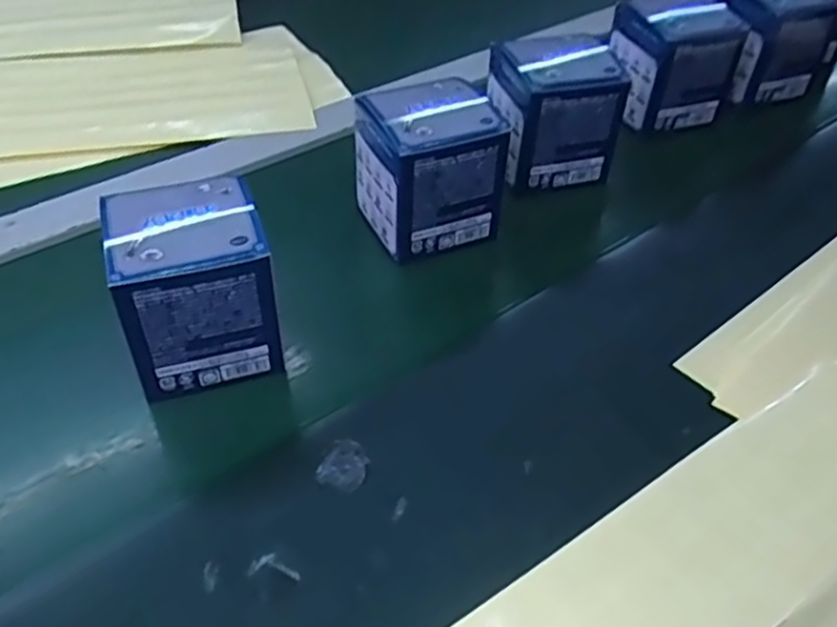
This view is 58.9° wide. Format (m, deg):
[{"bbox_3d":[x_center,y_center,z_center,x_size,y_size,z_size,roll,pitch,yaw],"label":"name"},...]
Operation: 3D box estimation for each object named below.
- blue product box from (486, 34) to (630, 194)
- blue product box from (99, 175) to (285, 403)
[{"bbox_3d":[0.105,-0.160,0.587,0.089,0.092,0.079,-9,46,-10],"label":"blue product box"},{"bbox_3d":[-0.129,-0.016,0.427,0.084,0.094,0.074,-12,47,-13],"label":"blue product box"}]

